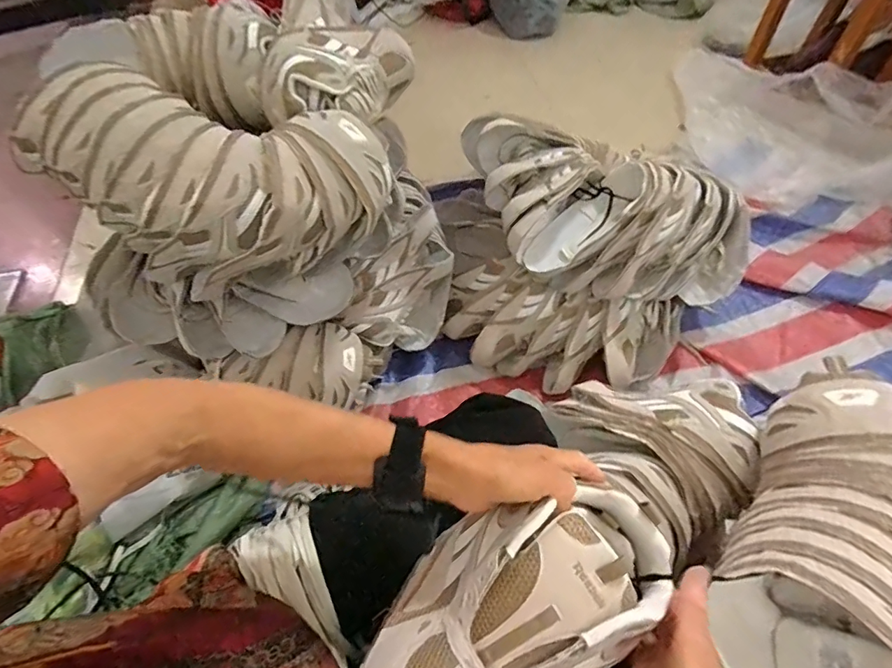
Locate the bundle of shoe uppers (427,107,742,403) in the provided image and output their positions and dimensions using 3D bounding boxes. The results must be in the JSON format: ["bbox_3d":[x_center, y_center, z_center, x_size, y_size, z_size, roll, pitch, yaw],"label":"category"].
[{"bbox_3d":[0.228,-0.144,0.829,0.438,0.288,0.443,-2,56,3],"label":"bundle of shoe uppers"}]

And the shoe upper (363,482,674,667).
[{"bbox_3d":[0.047,0.205,0.342,0.250,0.087,0.134,-29,59,-15],"label":"shoe upper"}]

